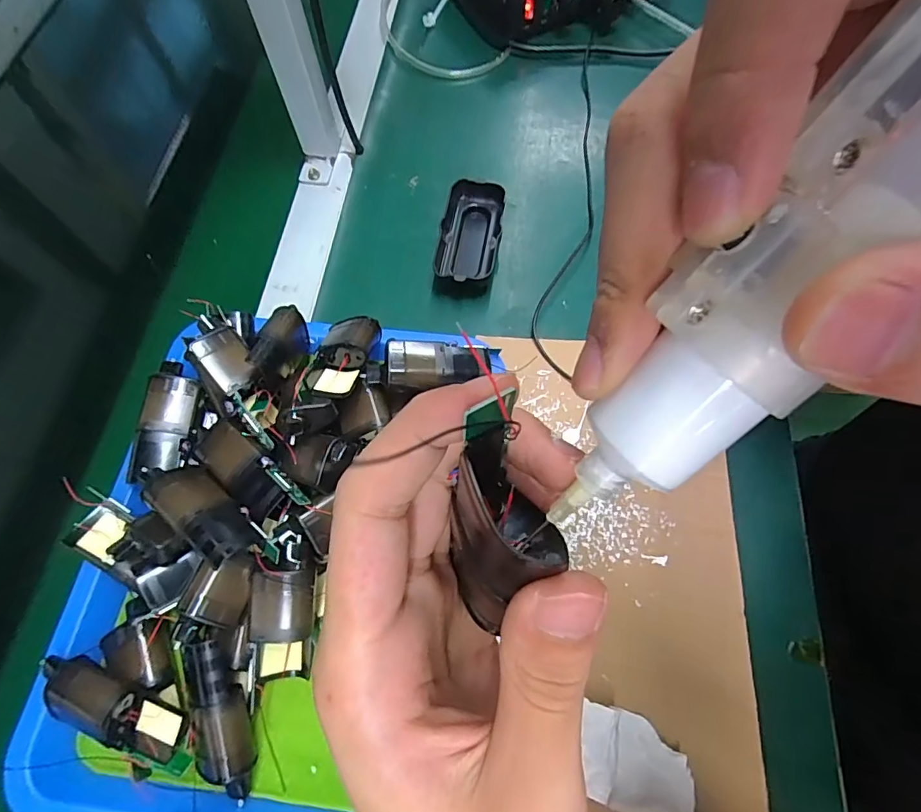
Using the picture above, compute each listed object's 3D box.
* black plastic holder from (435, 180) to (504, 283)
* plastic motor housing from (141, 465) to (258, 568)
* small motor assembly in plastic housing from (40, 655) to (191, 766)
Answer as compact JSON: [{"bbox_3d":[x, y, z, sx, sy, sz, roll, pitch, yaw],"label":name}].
[{"bbox_3d":[0.007,-0.152,0.442,0.053,0.024,0.110,7,67,6],"label":"black plastic holder"},{"bbox_3d":[-0.154,0.063,0.294,0.075,0.025,0.032,33,72,14],"label":"plastic motor housing"},{"bbox_3d":[-0.205,0.175,0.285,0.086,0.029,0.029,21,46,7],"label":"small motor assembly in plastic housing"}]

